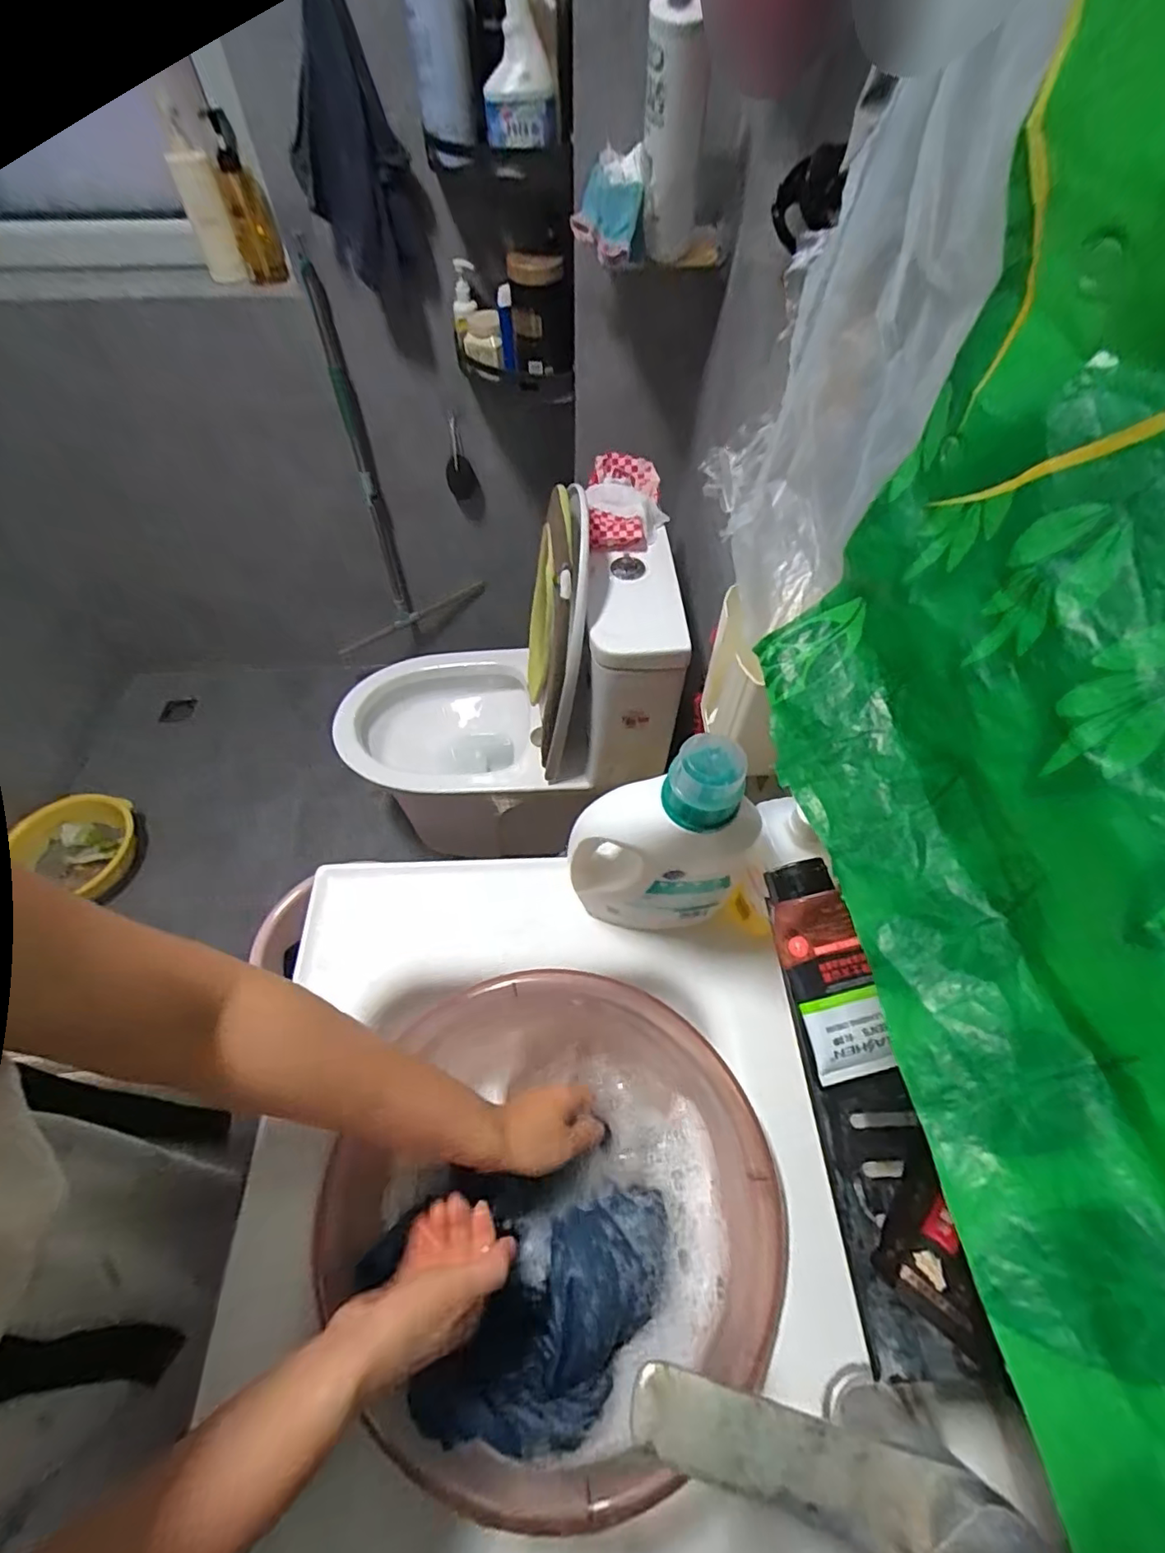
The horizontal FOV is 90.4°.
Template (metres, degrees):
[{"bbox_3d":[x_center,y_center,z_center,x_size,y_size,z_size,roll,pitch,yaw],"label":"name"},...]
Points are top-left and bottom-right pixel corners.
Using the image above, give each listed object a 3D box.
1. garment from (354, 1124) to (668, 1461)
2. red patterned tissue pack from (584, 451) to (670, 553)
[{"bbox_3d":[-0.050,0.396,0.440,0.233,0.065,0.162,-8,56,-5],"label":"garment"},{"bbox_3d":[0.072,-0.453,0.964,0.127,0.065,0.195,-3,56,-2],"label":"red patterned tissue pack"}]

